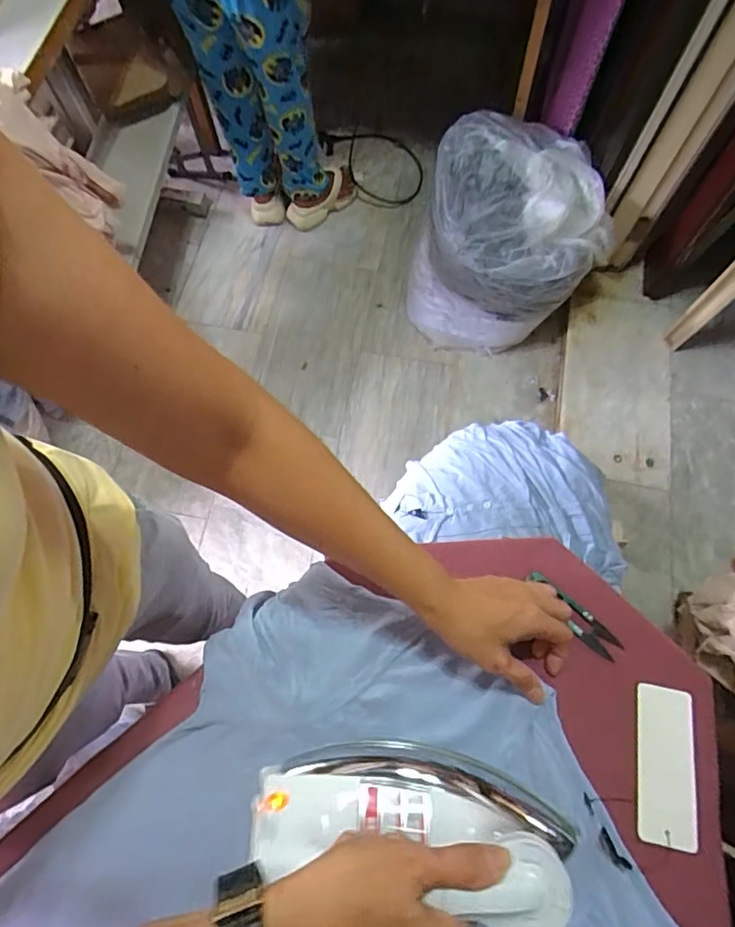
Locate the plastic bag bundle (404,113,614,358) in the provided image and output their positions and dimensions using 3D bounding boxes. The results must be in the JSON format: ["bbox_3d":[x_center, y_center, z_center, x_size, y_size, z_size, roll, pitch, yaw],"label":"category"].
[{"bbox_3d":[0.376,-0.621,1.448,0.500,0.389,0.469,2,70,1],"label":"plastic bag bundle"}]

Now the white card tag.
[{"bbox_3d":[0.257,0.258,0.446,0.047,0.004,0.121,9,66,10],"label":"white card tag"}]

